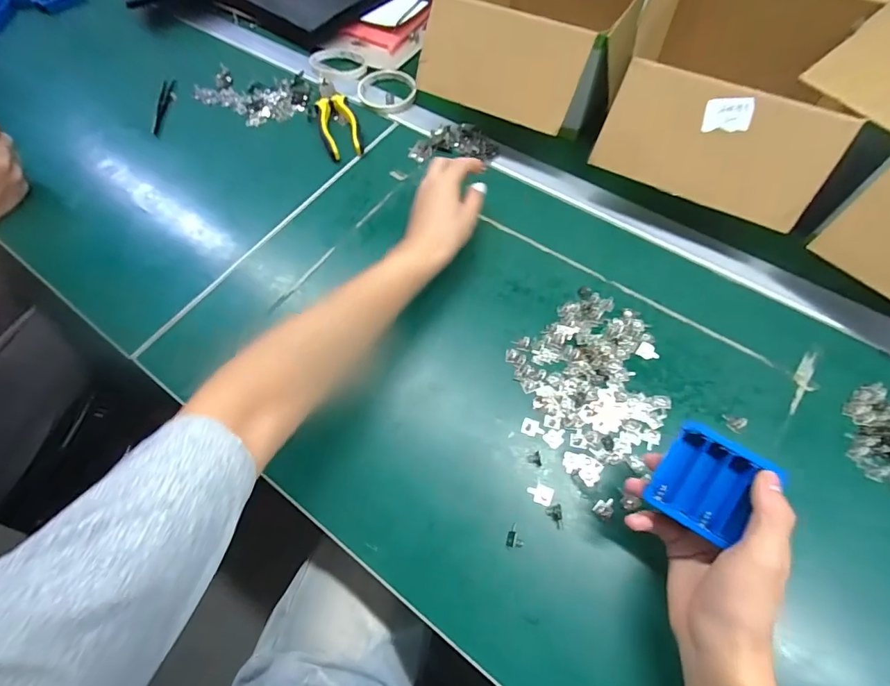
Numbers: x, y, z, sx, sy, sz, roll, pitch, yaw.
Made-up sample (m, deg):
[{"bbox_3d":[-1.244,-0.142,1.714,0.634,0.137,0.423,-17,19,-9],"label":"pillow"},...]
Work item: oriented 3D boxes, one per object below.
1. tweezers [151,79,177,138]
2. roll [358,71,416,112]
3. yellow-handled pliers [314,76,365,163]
[{"bbox_3d":[-0.404,-0.338,0.628,0.024,0.004,0.123,-8,64,-1],"label":"tweezers"},{"bbox_3d":[-0.083,-0.369,0.635,0.083,0.012,0.091,-1,63,2],"label":"roll"},{"bbox_3d":[-0.152,-0.313,0.601,0.050,0.017,0.149,-17,63,-6],"label":"yellow-handled pliers"}]

